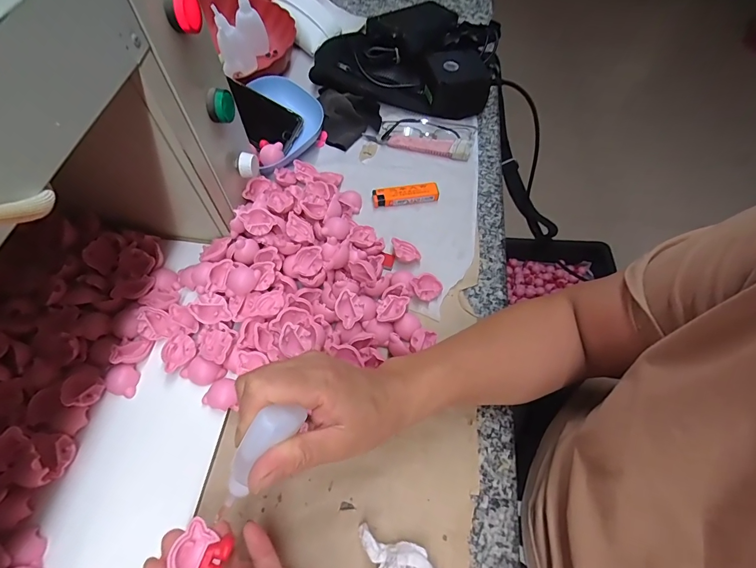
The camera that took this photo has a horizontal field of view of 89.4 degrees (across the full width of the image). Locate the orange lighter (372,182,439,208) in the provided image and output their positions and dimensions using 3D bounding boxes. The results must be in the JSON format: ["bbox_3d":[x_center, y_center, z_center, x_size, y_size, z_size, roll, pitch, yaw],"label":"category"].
[{"bbox_3d":[0.034,-0.112,0.477,0.080,0.012,0.024,-5,61,-3],"label":"orange lighter"}]

